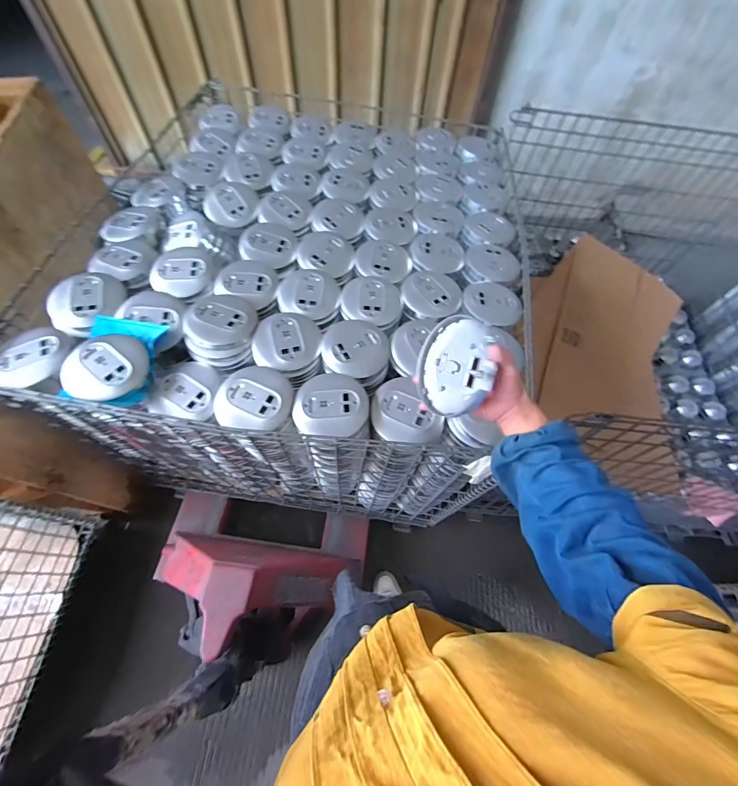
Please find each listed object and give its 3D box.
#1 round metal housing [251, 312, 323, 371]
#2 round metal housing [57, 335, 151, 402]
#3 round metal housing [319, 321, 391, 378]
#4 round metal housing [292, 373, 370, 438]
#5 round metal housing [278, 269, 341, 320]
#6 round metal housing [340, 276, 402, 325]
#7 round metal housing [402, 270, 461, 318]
[{"bbox_3d":[-0.168,-0.107,0.703,0.135,0.027,0.123,2,61,-3],"label":"round metal housing"},{"bbox_3d":[-0.488,-0.044,0.633,0.151,0.034,0.141,2,61,-3],"label":"round metal housing"},{"bbox_3d":[-0.028,-0.092,0.706,0.134,0.026,0.137,2,61,-3],"label":"round metal housing"},{"bbox_3d":[-0.068,0.021,0.629,0.132,0.021,0.119,10,61,2],"label":"round metal housing"},{"bbox_3d":[-0.135,-0.222,0.771,0.133,0.029,0.123,2,61,-3],"label":"round metal housing"},{"bbox_3d":[0.006,-0.207,0.767,0.133,0.030,0.122,2,61,-3],"label":"round metal housing"},{"bbox_3d":[0.146,-0.230,0.797,0.135,0.025,0.114,16,61,5],"label":"round metal housing"}]

